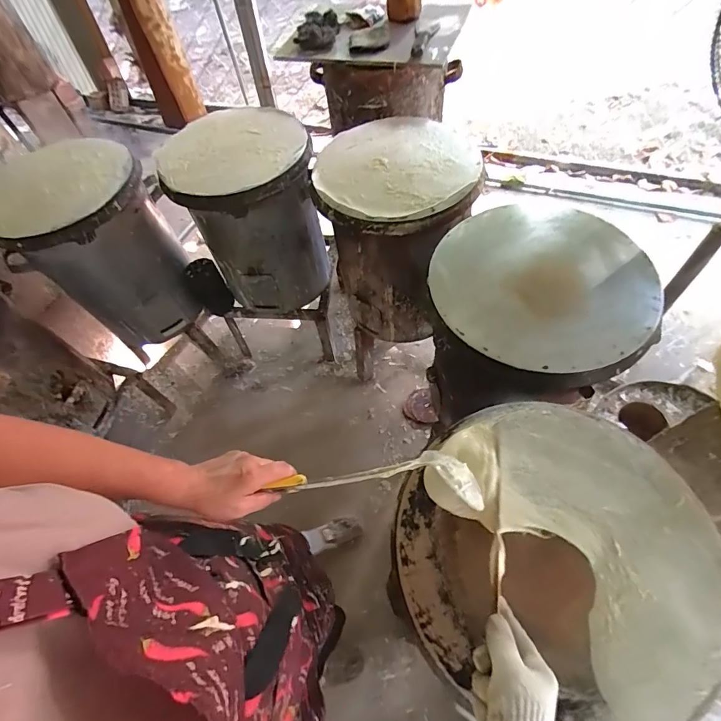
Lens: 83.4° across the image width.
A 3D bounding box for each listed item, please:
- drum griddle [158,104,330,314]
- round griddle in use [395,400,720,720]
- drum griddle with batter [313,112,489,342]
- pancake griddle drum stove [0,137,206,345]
[{"bbox_3d":[-0.317,-0.419,1.252,0.381,0.489,0.352,-18,59,-4],"label":"drum griddle"},{"bbox_3d":[0.246,0.234,0.509,0.366,0.055,0.379,-3,59,5],"label":"round griddle in use"},{"bbox_3d":[0.101,-0.345,1.152,0.395,0.464,0.411,15,62,15],"label":"drum griddle with batter"},{"bbox_3d":[-0.777,-0.332,1.249,0.399,0.485,0.410,-40,63,-17],"label":"pancake griddle drum stove"}]

